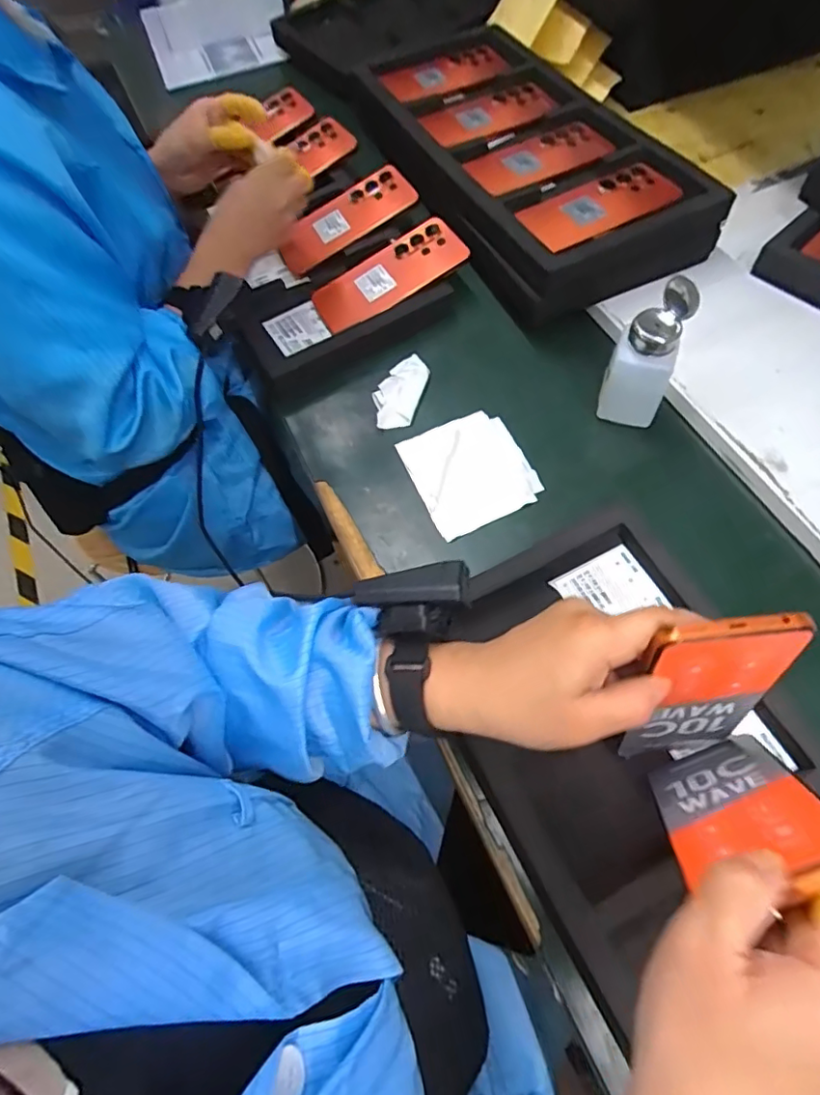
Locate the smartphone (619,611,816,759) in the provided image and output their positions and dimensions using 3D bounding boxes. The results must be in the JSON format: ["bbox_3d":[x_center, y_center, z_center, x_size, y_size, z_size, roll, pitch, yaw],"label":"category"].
[{"bbox_3d":[0.173,0.090,0.341,0.072,0.163,0.010,-8,52,6],"label":"smartphone"}]

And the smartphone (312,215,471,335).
[{"bbox_3d":[-0.023,-0.291,0.610,0.165,0.009,0.067,-30,78,3],"label":"smartphone"}]

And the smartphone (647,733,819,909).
[{"bbox_3d":[0.178,0.144,0.313,0.072,0.164,0.011,-30,80,13],"label":"smartphone"}]

